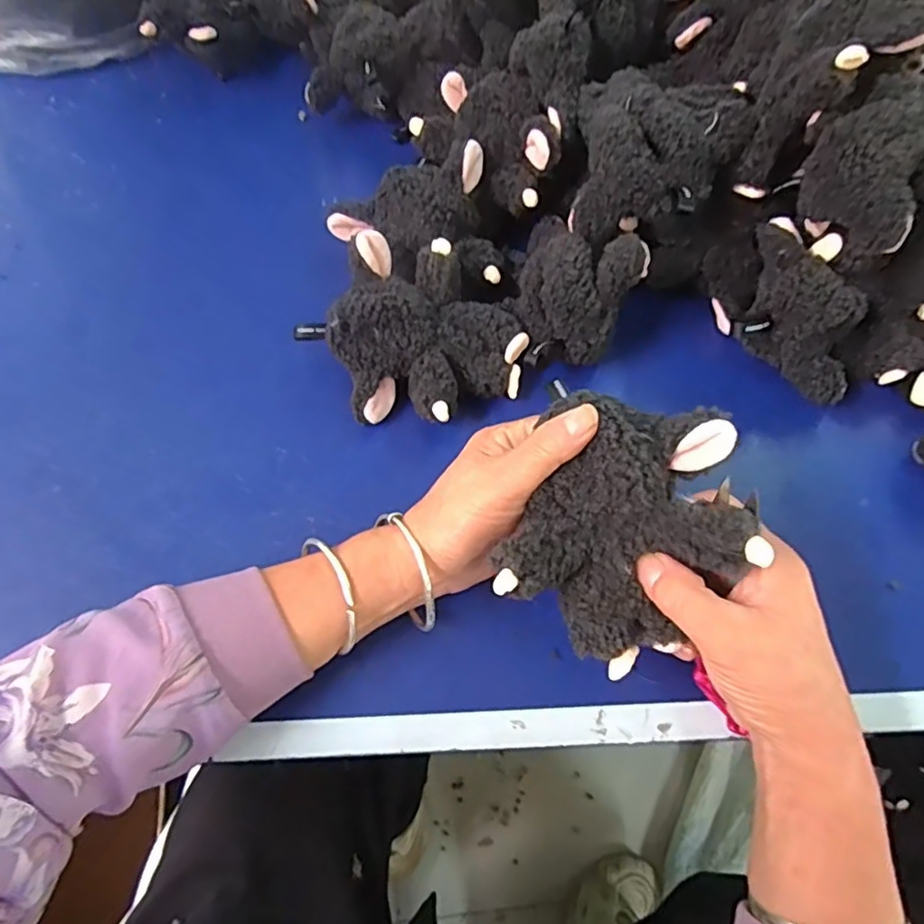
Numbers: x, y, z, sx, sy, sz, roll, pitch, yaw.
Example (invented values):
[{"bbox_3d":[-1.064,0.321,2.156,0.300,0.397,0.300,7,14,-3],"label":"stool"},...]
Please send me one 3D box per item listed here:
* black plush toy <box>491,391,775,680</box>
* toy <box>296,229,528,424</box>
[{"bbox_3d":[0.078,0.032,0.292,0.108,0.051,0.122,12,68,6],"label":"black plush toy"},{"bbox_3d":[-0.037,-0.077,0.417,0.142,0.070,0.103,29,67,14],"label":"toy"}]

